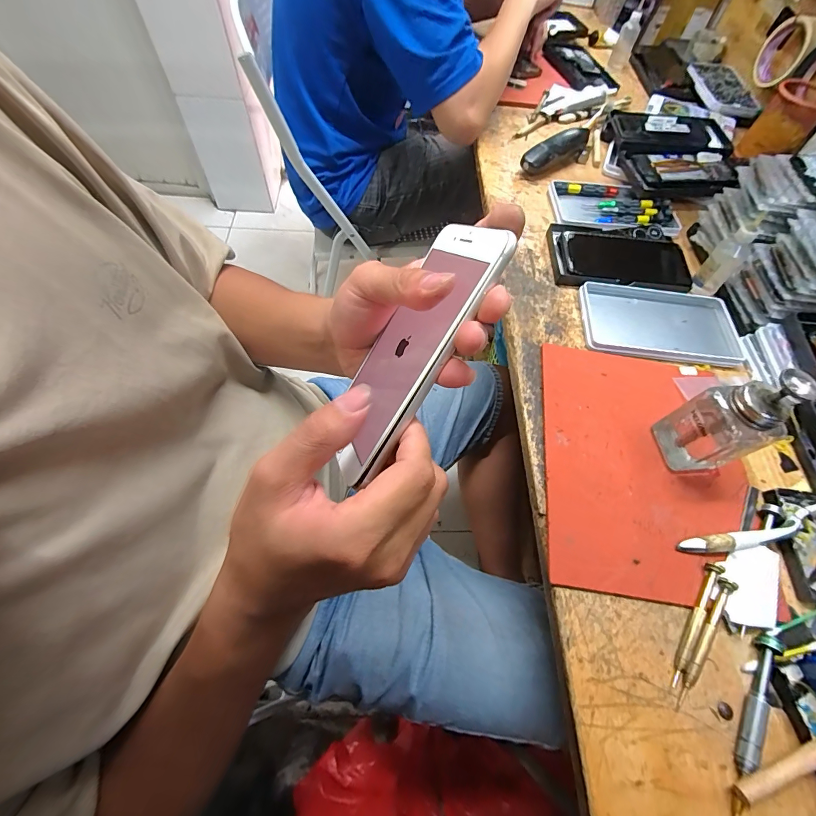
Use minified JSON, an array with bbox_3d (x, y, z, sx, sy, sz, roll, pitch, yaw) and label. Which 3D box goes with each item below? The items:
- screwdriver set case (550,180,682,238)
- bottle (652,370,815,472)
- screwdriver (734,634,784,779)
[{"bbox_3d":[0.309,-0.298,0.572,0.176,0.026,0.118,0,62,-4],"label":"screwdriver set case"},{"bbox_3d":[0.286,0.010,0.333,0.056,0.123,0.060,-17,64,-13],"label":"bottle"},{"bbox_3d":[0.262,0.221,0.284,0.014,0.014,0.099,32,64,13],"label":"screwdriver"}]

